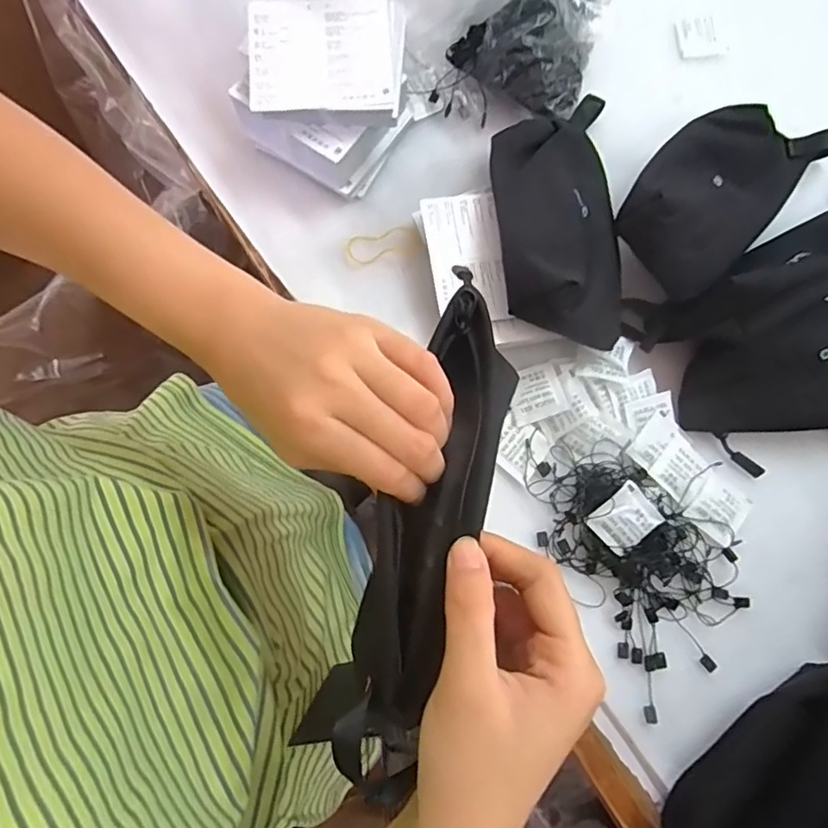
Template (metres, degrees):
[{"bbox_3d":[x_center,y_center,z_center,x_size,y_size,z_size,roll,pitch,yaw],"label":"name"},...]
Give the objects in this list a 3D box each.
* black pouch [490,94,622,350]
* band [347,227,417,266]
[{"bbox_3d":[0.104,-0.141,0.402,0.091,0.061,0.186,-4,79,-2],"label":"black pouch"},{"bbox_3d":[-0.025,-0.130,0.432,0.054,0.004,0.024,-11,85,3],"label":"band"}]

